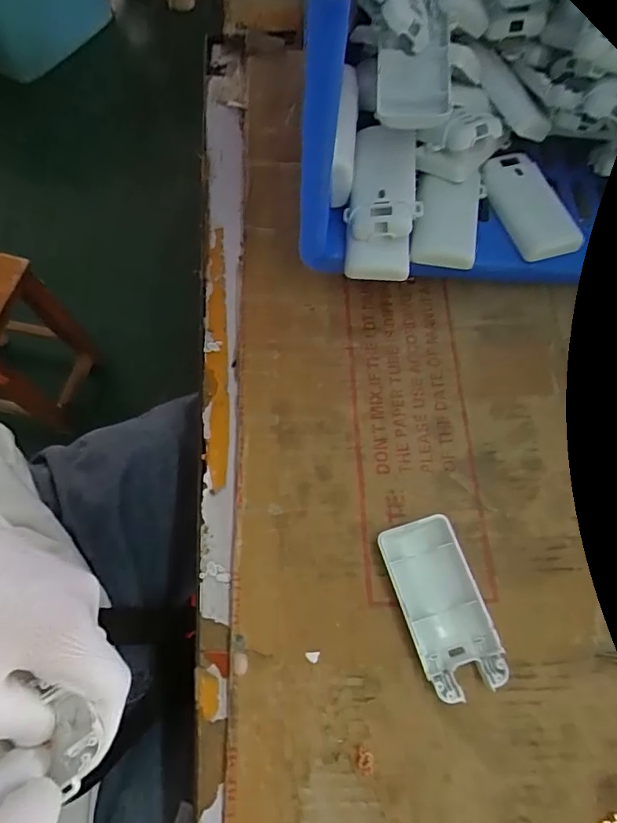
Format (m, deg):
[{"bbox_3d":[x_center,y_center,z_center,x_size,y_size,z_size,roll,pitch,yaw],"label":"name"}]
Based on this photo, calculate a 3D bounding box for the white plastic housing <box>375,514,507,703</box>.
[{"bbox_3d":[0.077,0.112,0.283,0.046,0.015,0.093,-16,68,-6],"label":"white plastic housing"}]

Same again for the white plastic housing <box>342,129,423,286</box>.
[{"bbox_3d":[0.051,-0.147,0.330,0.046,0.028,0.110,3,84,2],"label":"white plastic housing"}]

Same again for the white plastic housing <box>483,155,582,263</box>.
[{"bbox_3d":[0.160,-0.154,0.353,0.040,0.018,0.091,-16,68,-6],"label":"white plastic housing"}]

